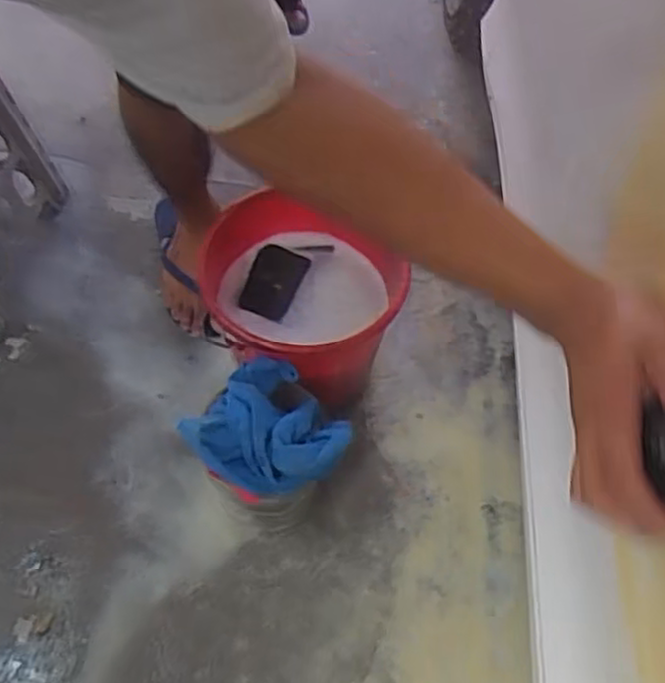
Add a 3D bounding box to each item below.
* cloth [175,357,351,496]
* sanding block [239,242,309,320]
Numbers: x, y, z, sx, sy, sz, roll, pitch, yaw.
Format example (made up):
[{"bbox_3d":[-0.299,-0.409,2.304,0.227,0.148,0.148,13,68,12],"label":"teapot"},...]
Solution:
[{"bbox_3d":[-0.076,0.111,0.910,0.170,0.078,0.162,31,63,13],"label":"cloth"},{"bbox_3d":[-0.086,-0.087,1.075,0.073,0.016,0.112,19,61,7],"label":"sanding block"}]

